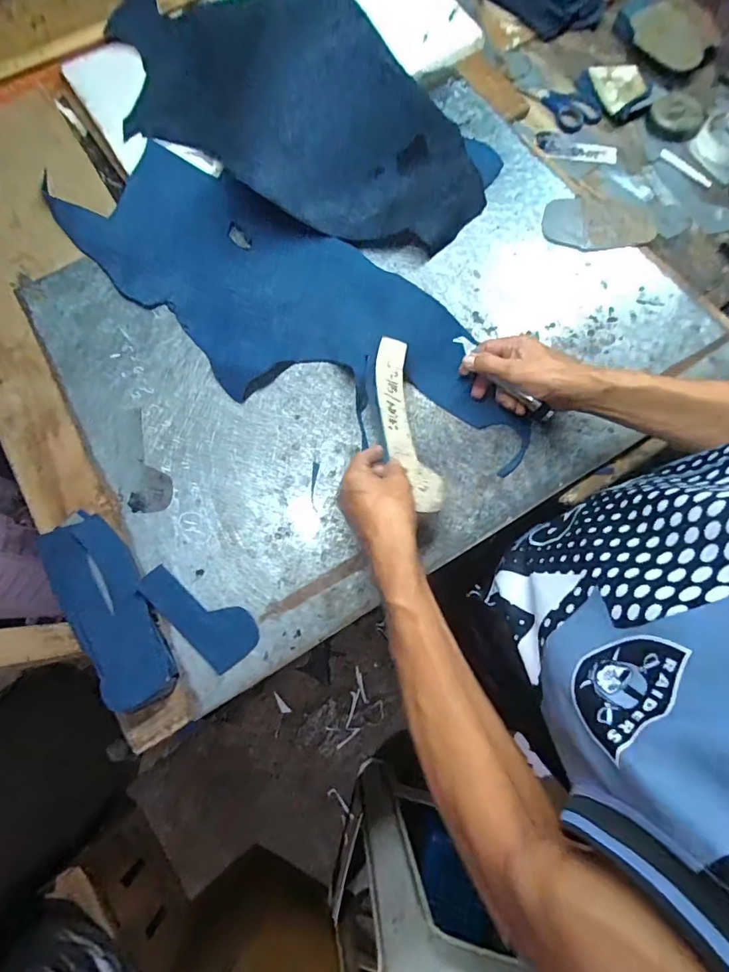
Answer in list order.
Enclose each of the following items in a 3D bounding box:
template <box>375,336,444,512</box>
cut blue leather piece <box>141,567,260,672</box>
[{"bbox_3d":[0.044,-0.072,0.501,0.050,0.011,0.204,-7,75,-17],"label":"template"},{"bbox_3d":[-0.180,0.137,0.498,0.139,0.004,0.061,40,73,10],"label":"cut blue leather piece"}]

